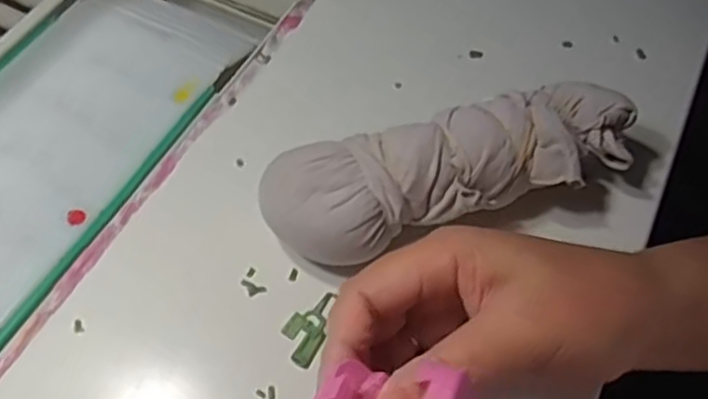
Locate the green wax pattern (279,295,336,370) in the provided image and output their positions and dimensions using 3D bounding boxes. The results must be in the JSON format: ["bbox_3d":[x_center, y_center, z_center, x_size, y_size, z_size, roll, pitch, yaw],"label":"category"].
[{"bbox_3d":[-0.022,0.062,0.347,0.020,0.004,0.041,25,59,12],"label":"green wax pattern"}]

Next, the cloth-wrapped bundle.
[{"bbox_3d":[0.050,-0.010,0.367,0.191,0.060,0.053,-14,60,-12],"label":"cloth-wrapped bundle"}]

